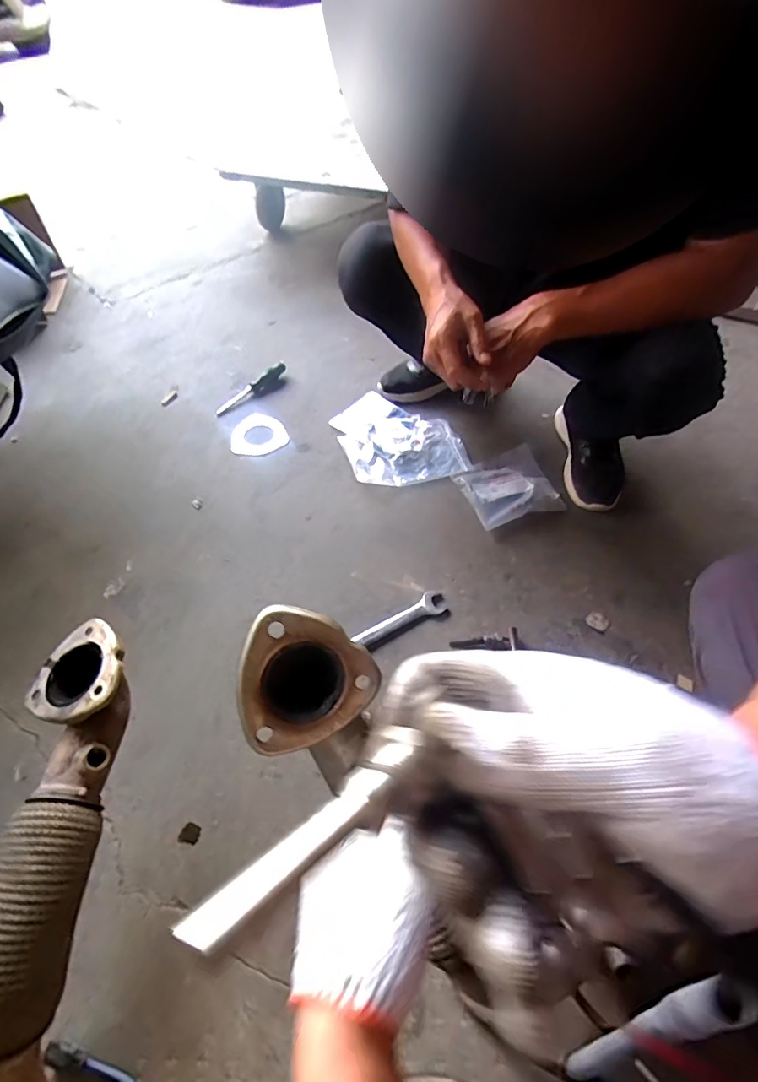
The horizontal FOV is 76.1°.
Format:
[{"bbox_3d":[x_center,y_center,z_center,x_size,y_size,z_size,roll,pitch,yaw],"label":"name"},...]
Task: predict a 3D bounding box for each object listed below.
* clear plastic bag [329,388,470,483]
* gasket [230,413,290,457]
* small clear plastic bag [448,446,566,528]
[{"bbox_3d":[0.036,-0.219,0.986,0.221,0.017,0.268,-18,58,-12],"label":"clear plastic bag"},{"bbox_3d":[-0.246,-0.220,1.000,0.114,0.010,0.106,-5,63,-12],"label":"gasket"},{"bbox_3d":[0.242,-0.107,0.902,0.172,0.027,0.159,-18,58,-12],"label":"small clear plastic bag"}]

